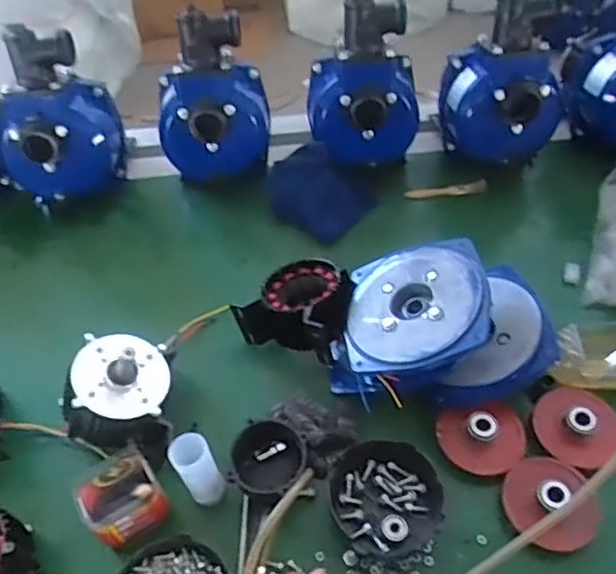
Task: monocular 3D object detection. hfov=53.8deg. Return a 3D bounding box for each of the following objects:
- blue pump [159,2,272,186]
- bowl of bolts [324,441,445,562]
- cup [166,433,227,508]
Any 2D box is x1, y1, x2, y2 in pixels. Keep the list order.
[{"bbox_3d":[-0.169,-0.325,1.077,0.203,0.254,0.147,-11,52,-6],"label":"blue pump"},{"bbox_3d":[0.100,0.273,0.796,0.138,0.035,0.140,-1,52,1],"label":"bowl of bolts"},{"bbox_3d":[-0.139,0.233,0.771,0.045,0.118,0.049,-2,51,3],"label":"cup"}]

